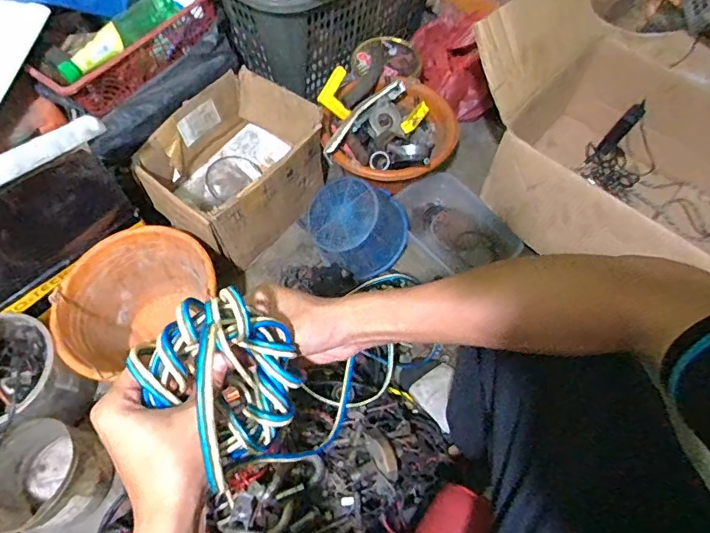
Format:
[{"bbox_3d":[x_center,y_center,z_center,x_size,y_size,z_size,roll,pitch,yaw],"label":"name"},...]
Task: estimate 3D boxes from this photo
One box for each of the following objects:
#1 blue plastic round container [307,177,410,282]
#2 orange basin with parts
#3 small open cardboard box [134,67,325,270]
[{"bbox_3d":[0.008,-0.075,0.908,0.153,0.110,0.168,-43,70,16],"label":"blue plastic round container"},{"bbox_3d":[0.068,-0.260,0.934,0.240,0.078,0.250,0,63,-1],"label":"orange basin with parts"},{"bbox_3d":[-0.227,-0.184,0.934,0.234,0.180,0.306,34,67,15],"label":"small open cardboard box"}]

